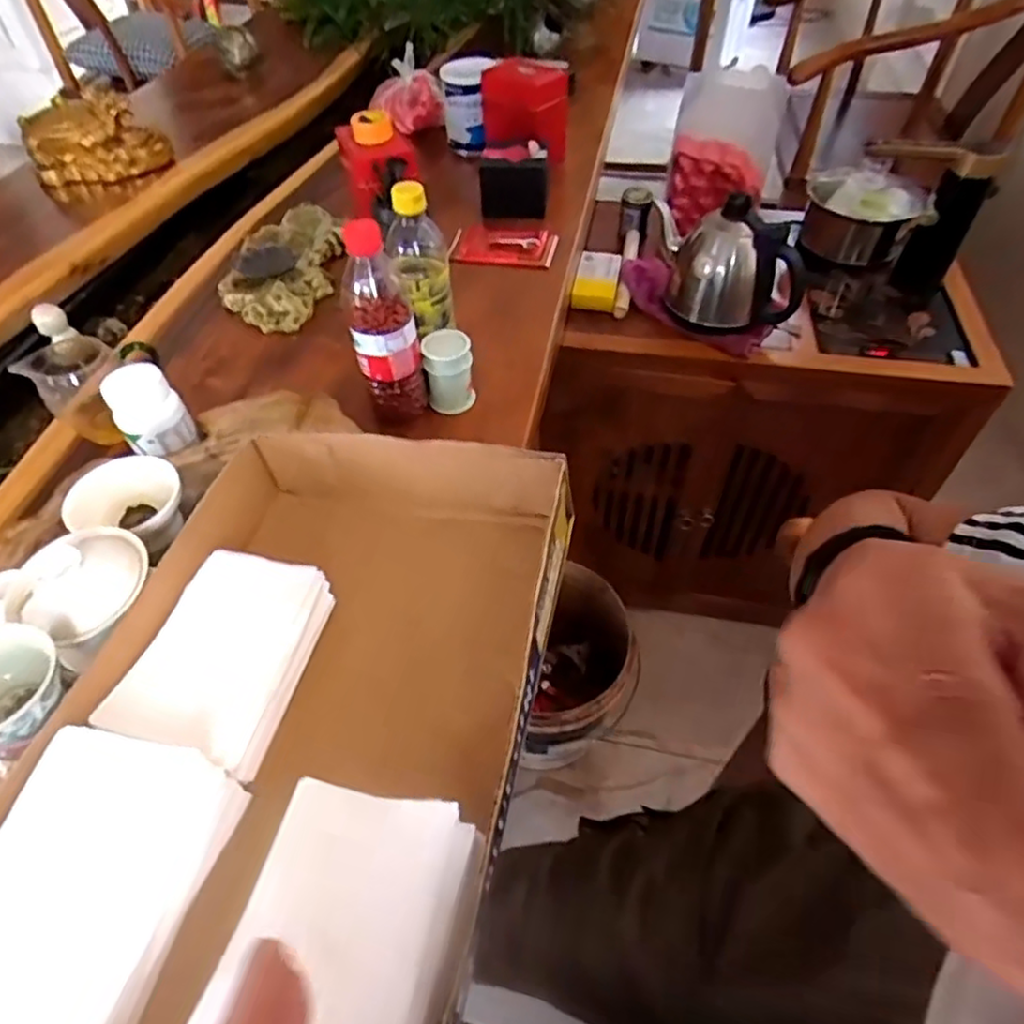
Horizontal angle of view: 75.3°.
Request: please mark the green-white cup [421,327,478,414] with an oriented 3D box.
[{"bbox_3d":[-0.067,-0.152,0.720,0.052,0.078,0.050,0,50,0],"label":"green-white cup"}]

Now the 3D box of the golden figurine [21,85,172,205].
[{"bbox_3d":[-0.687,-0.605,1.103,0.211,0.136,0.102,-24,54,-18],"label":"golden figurine"}]

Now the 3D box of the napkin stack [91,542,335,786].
[{"bbox_3d":[-0.196,0.097,0.460,0.108,0.035,0.146,12,51,11],"label":"napkin stack"}]

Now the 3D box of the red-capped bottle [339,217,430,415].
[{"bbox_3d":[-0.126,-0.177,0.658,0.066,0.208,0.056,-12,51,-9],"label":"red-capped bottle"}]

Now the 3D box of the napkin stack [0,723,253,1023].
[{"bbox_3d":[-0.233,0.205,0.366,0.110,0.046,0.149,8,50,8],"label":"napkin stack"}]

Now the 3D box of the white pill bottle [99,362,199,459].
[{"bbox_3d":[-0.341,-0.095,0.626,0.058,0.071,0.052,-29,55,-22],"label":"white pill bottle"}]

